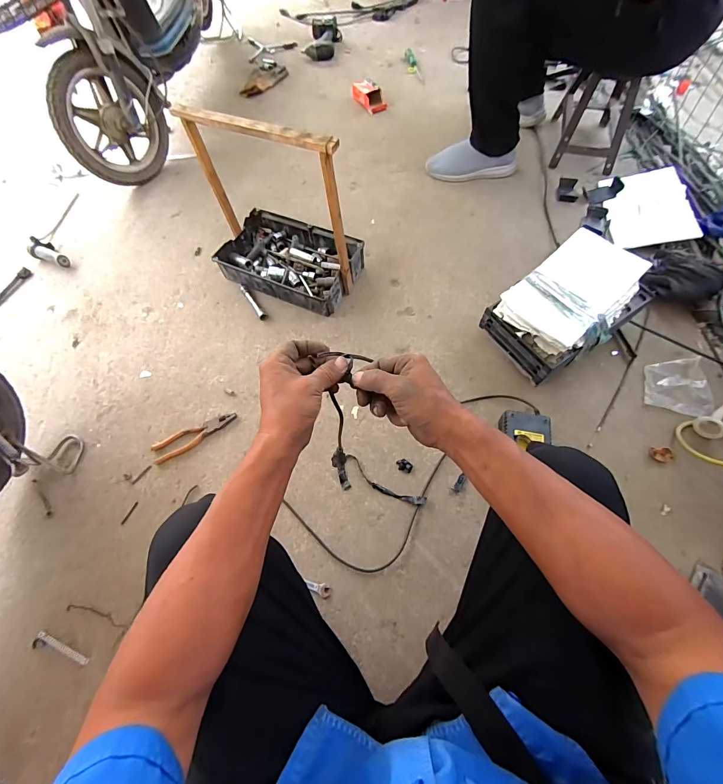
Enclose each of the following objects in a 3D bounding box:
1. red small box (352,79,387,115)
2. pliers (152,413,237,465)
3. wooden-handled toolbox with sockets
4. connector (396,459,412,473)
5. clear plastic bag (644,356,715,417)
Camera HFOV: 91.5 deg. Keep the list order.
[{"bbox_3d":[0.026,-1.076,1.270,0.068,0.057,0.151,-34,67,-13],"label":"red small box"},{"bbox_3d":[-0.371,0.095,0.784,0.188,0.014,0.049,-27,66,-10],"label":"pliers"},{"bbox_3d":[-0.194,-0.411,0.816,0.353,0.366,0.220,23,68,14],"label":"wooden-handled toolbox with sockets"},{"bbox_3d":[0.090,0.153,0.733,0.034,0.006,0.024,31,72,14],"label":"connector"},{"bbox_3d":[0.679,-0.009,0.760,0.118,0.015,0.125,-3,72,17],"label":"clear plastic bag"}]

